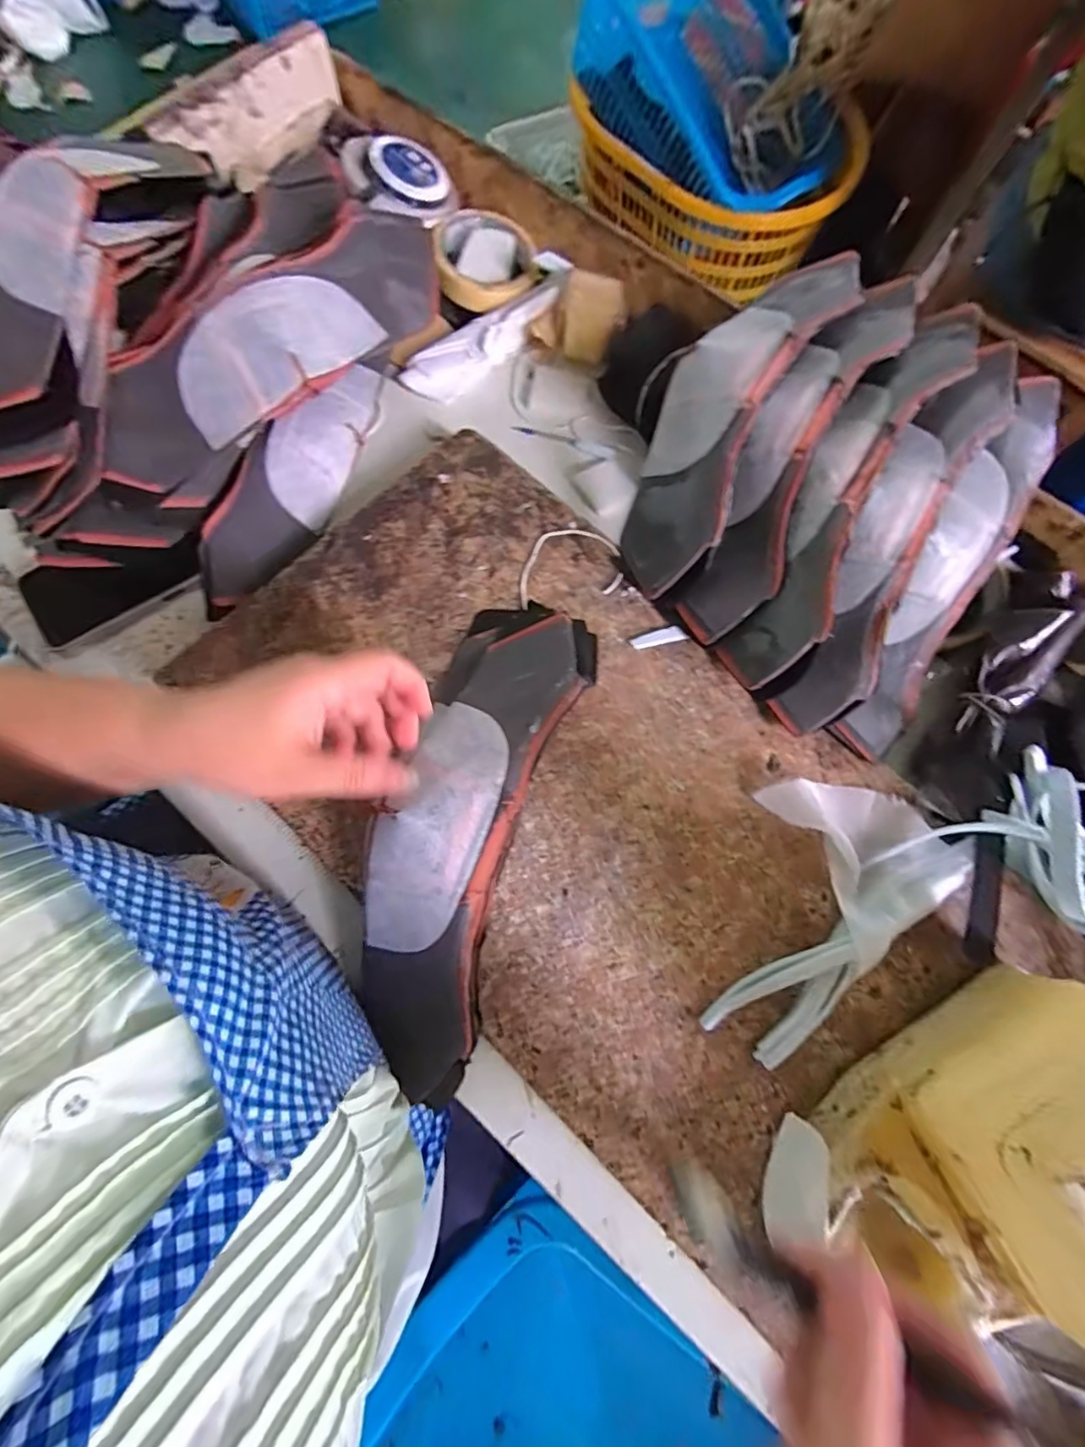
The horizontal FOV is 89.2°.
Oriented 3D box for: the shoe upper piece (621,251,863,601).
[{"bbox_3d":[0.131,-0.227,0.391,0.080,0.063,0.288,30,88,6],"label":"shoe upper piece"}]

